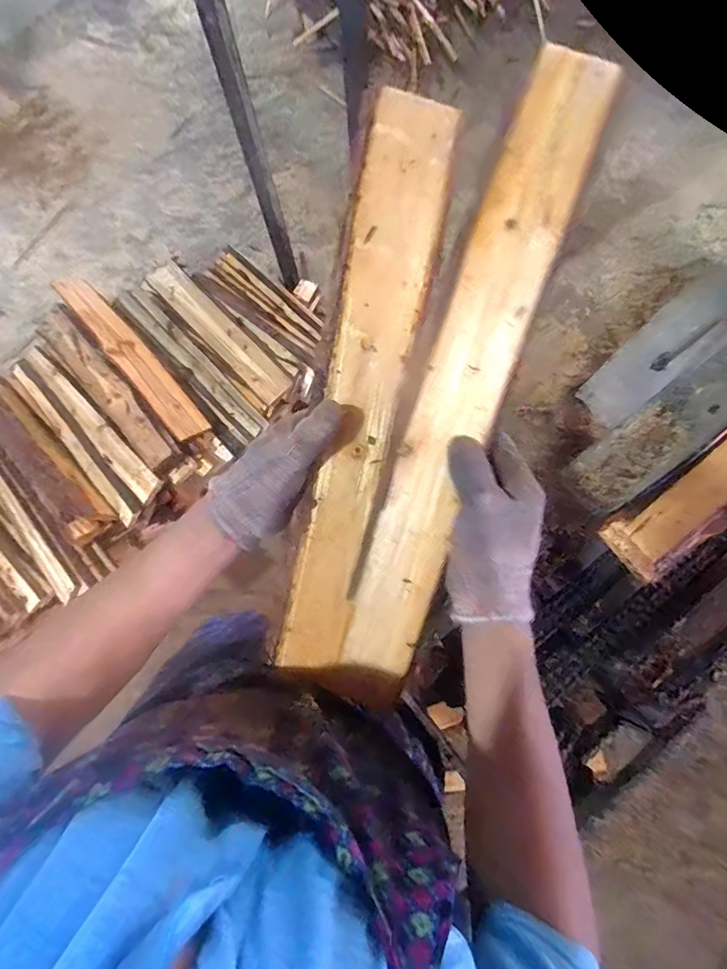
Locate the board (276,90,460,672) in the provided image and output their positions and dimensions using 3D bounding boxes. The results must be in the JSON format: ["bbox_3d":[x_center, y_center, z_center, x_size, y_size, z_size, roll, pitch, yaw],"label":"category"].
[{"bbox_3d":[-0.003,-0.063,0.375,0.068,0.029,0.470,13,98,2],"label":"board"}]

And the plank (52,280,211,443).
[{"bbox_3d":[-0.524,-0.301,1.006,0.488,0.036,0.091,51,48,4],"label":"plank"}]

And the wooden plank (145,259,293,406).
[{"bbox_3d":[-0.369,-0.390,1.111,0.086,0.047,0.504,-42,81,-9],"label":"wooden plank"}]

